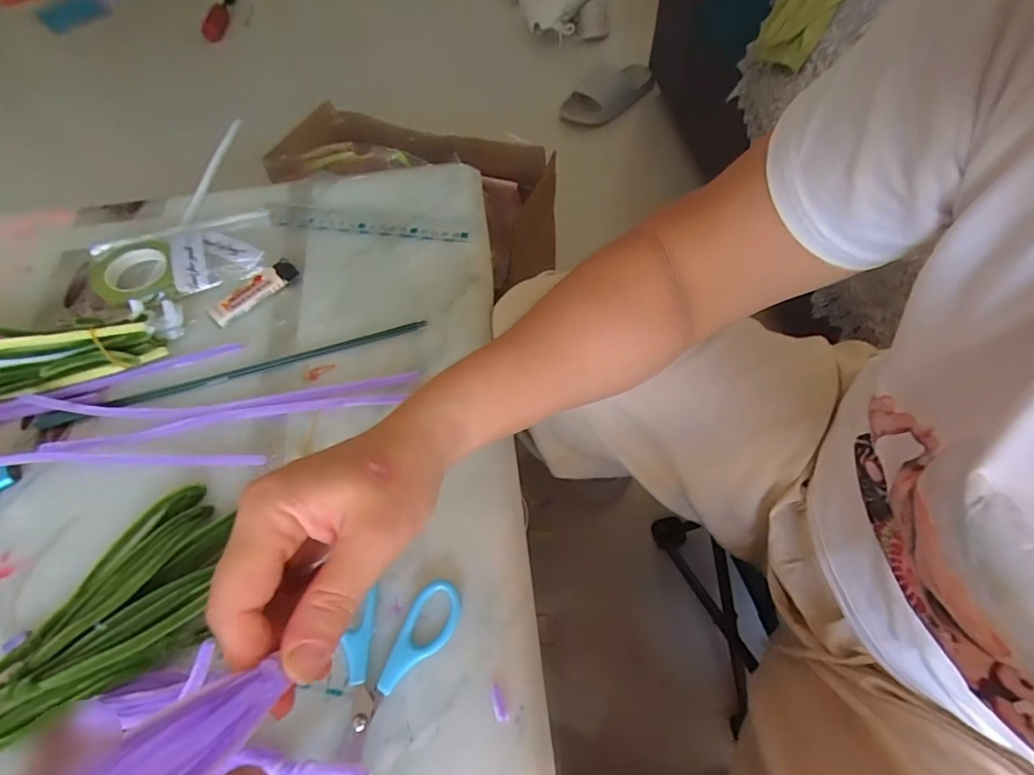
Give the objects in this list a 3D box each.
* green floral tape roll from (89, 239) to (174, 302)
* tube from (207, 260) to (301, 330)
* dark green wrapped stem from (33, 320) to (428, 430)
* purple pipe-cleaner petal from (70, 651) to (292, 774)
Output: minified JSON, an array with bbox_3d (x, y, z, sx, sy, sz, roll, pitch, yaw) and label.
[{"bbox_3d":[-0.328,-0.097,0.425,0.069,0.019,0.064,-1,61,2],"label":"green floral tape roll"},{"bbox_3d":[-0.222,-0.081,0.418,0.022,0.008,0.078,39,70,21],"label":"tube"},{"bbox_3d":[-0.216,-0.012,0.382,0.293,0.006,0.012,-16,61,-5],"label":"dark green wrapped stem"},{"bbox_3d":[-0.106,0.112,0.153,0.067,0.006,0.024,-23,59,-38],"label":"purple pipe-cleaner petal"}]

